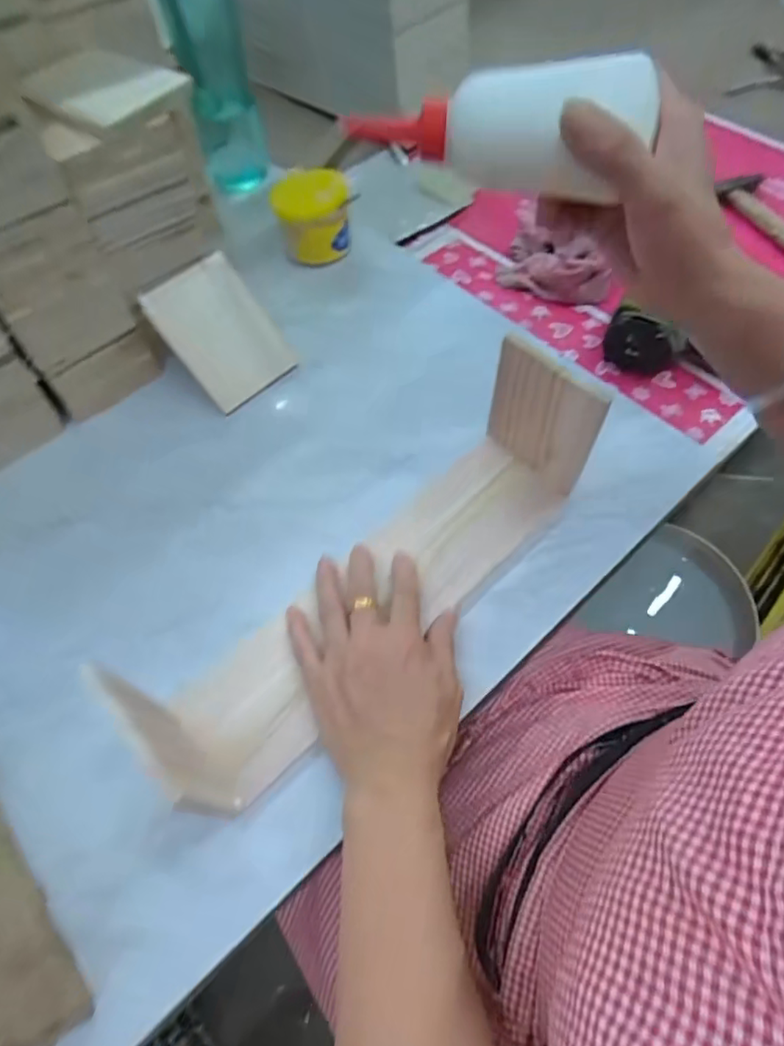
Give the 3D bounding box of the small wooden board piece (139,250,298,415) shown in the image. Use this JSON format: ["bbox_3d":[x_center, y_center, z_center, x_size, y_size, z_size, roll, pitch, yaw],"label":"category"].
[{"bbox_3d":[-0.153,-0.173,0.533,0.087,0.007,0.122,-42,104,-23],"label":"small wooden board piece"}]

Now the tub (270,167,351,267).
[{"bbox_3d":[-0.081,-0.318,0.615,0.081,0.068,0.063,-8,60,-4],"label":"tub"}]

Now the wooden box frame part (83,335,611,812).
[{"bbox_3d":[-0.006,0.031,0.402,0.340,0.112,0.093,-41,67,-13],"label":"wooden box frame part"}]

